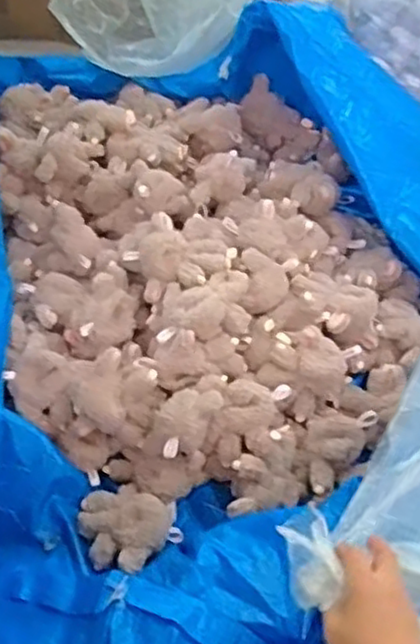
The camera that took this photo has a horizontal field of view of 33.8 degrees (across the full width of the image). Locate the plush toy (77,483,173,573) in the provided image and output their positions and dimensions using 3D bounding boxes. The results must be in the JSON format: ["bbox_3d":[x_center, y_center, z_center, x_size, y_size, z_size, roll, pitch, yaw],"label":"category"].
[{"bbox_3d":[-0.117,0.257,0.886,0.116,0.055,0.103,36,59,21],"label":"plush toy"}]

